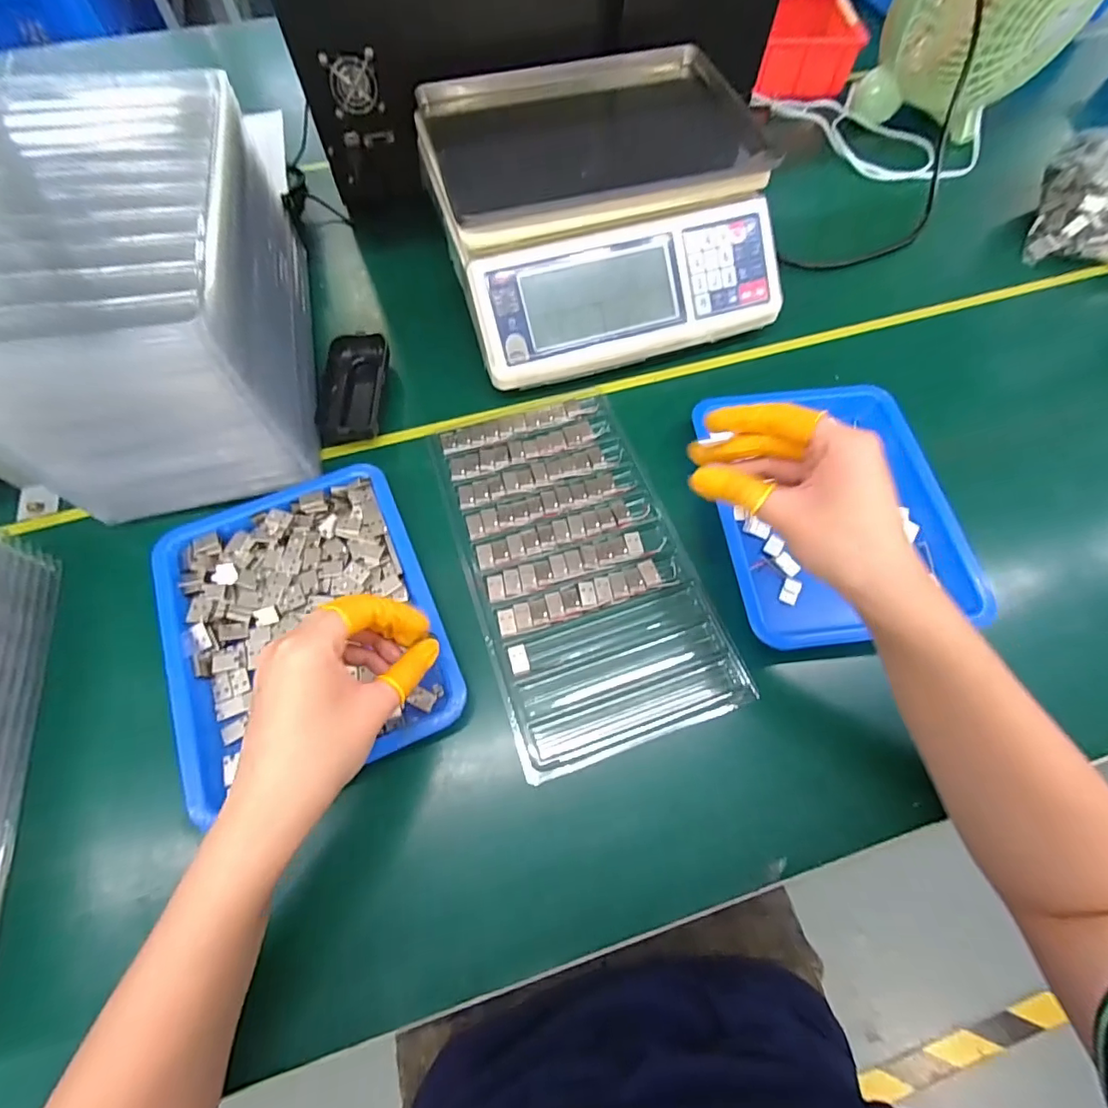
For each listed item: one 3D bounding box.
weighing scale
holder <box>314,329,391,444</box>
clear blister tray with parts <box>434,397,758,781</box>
[{"bbox_3d":[0.041,-0.321,0.484,0.279,0.106,0.293,-16,66,-7],"label":"weighing scale"},{"bbox_3d":[-0.178,-0.147,0.458,0.050,0.026,0.109,1,65,0],"label":"holder"},{"bbox_3d":[0.014,0.000,0.395,0.161,0.010,0.287,-18,67,-8],"label":"clear blister tray with parts"}]

